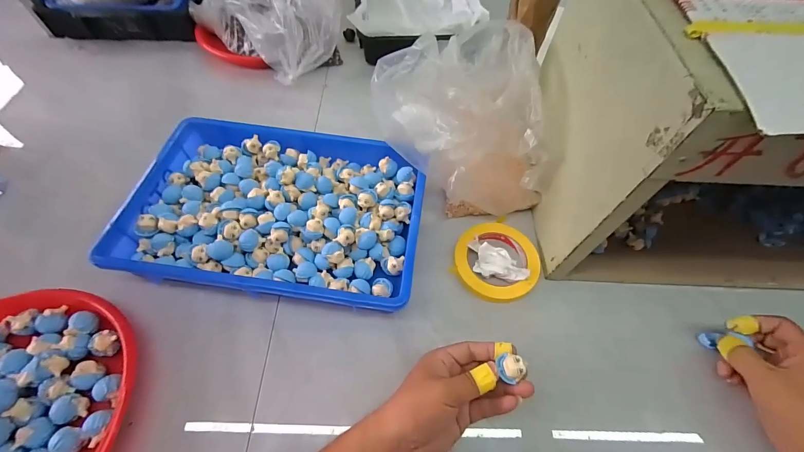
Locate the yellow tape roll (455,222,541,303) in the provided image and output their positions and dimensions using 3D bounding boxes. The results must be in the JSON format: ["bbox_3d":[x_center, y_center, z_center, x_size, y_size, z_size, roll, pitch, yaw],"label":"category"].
[{"bbox_3d":[0.127,0.046,0.464,0.111,0.014,0.108,1,59,-2],"label":"yellow tape roll"}]

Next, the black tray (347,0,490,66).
[{"bbox_3d":[0.024,-0.502,0.746,0.252,0.065,0.371,-2,59,-4],"label":"black tray"}]

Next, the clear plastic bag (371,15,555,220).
[{"bbox_3d":[0.080,-0.141,0.469,0.230,0.175,0.189,-4,59,-5],"label":"clear plastic bag"}]

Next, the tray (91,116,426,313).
[{"bbox_3d":[-0.161,-0.028,0.477,0.370,0.058,0.268,7,59,1],"label":"tray"}]

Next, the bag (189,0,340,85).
[{"bbox_3d":[-0.249,-0.404,0.609,0.259,0.176,0.150,38,64,19],"label":"bag"}]

